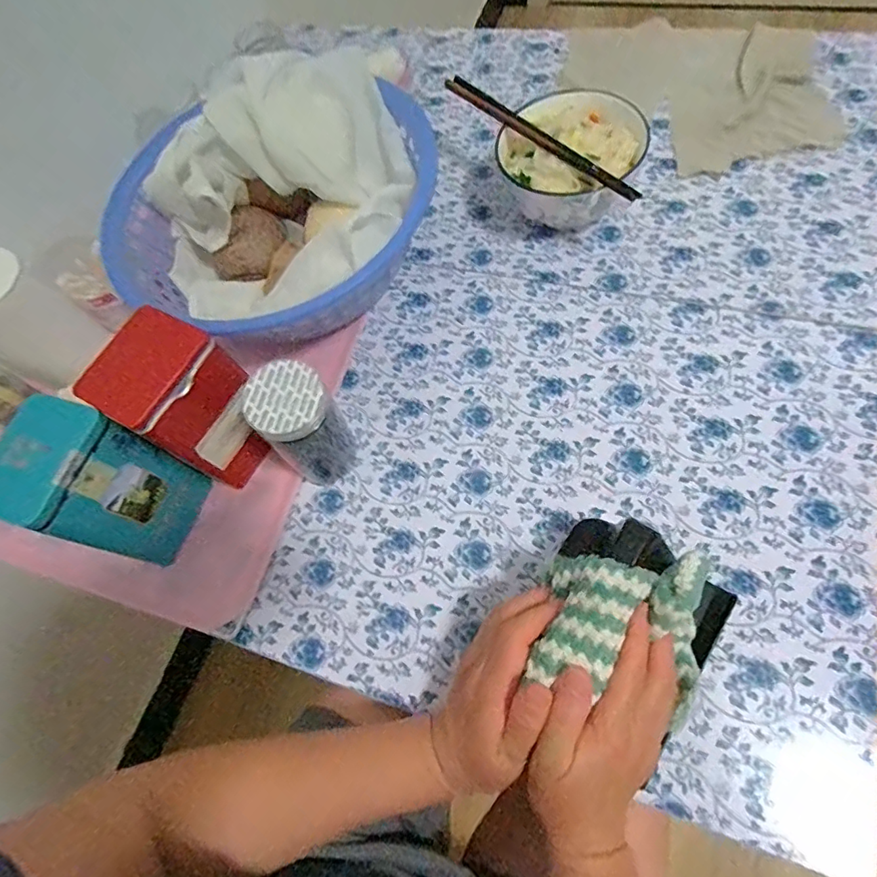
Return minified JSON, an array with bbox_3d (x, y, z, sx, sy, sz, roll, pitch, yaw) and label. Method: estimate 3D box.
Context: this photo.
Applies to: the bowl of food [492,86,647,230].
[{"bbox_3d":[0.126,-0.268,0.500,0.132,0.064,0.149,20,72,17],"label":"bowl of food"}]

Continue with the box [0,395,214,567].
[{"bbox_3d":[-0.253,0.039,0.394,0.062,0.151,0.083,17,71,16],"label":"box"}]

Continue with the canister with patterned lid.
[{"bbox_3d":[-0.104,-0.007,0.401,0.060,0.117,0.056,-3,67,8],"label":"canister with patterned lid"}]

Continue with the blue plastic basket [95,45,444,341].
[{"bbox_3d":[-0.146,-0.224,0.482,0.278,0.117,0.296,30,75,20],"label":"blue plastic basket"}]

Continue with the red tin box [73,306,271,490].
[{"bbox_3d":[-0.195,-0.024,0.414,0.076,0.143,0.082,25,73,18],"label":"red tin box"}]

